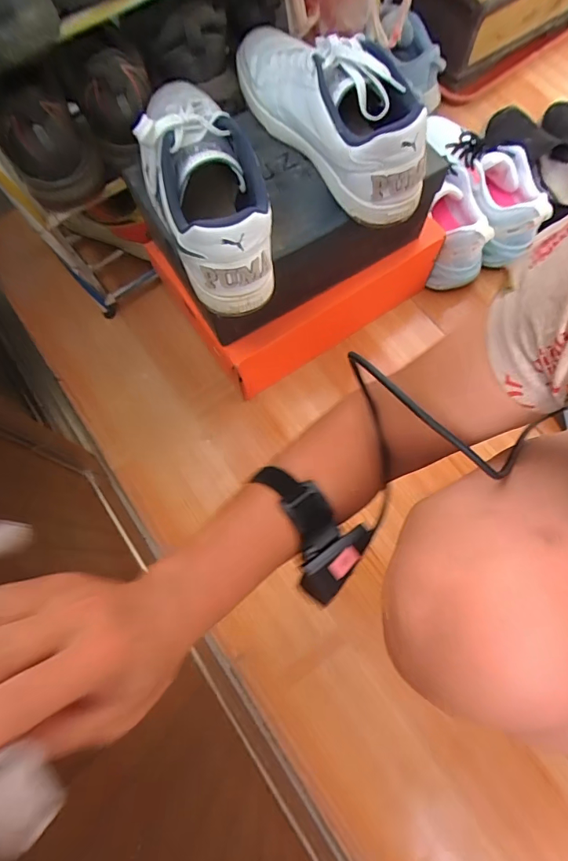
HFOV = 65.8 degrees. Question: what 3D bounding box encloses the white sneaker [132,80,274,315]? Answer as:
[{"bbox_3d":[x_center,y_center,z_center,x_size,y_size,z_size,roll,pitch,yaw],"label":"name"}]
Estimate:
[{"bbox_3d":[-0.081,-0.261,0.436,0.108,0.110,0.278,-13,70,-1],"label":"white sneaker"}]

